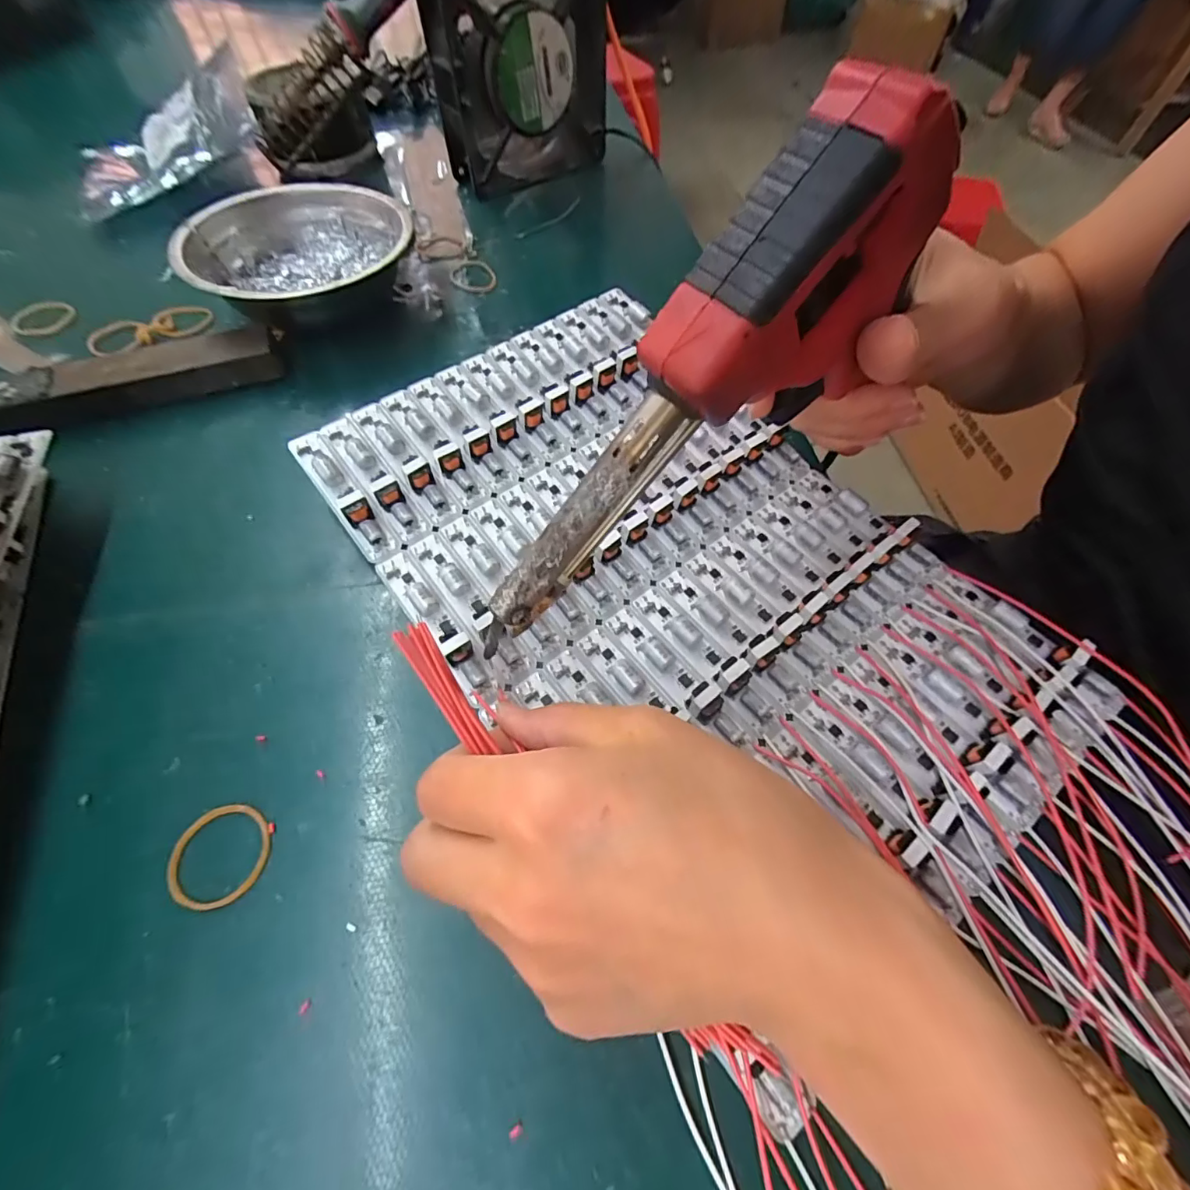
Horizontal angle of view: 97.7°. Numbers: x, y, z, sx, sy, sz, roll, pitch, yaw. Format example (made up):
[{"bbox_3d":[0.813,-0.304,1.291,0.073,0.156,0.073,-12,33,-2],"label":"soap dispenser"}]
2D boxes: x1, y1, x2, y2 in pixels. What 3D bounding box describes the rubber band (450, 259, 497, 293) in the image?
[{"bbox_3d":[-0.081,-0.210,0.341,0.028,0.004,0.039,-16,61,-9],"label":"rubber band"}]

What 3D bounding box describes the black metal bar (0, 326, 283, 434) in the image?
[{"bbox_3d":[-0.258,-0.110,0.274,0.170,0.022,0.029,-19,61,-11],"label":"black metal bar"}]

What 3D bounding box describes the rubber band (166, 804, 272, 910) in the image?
[{"bbox_3d":[-0.123,0.085,0.170,0.030,0.004,0.031,0,59,0],"label":"rubber band"}]

